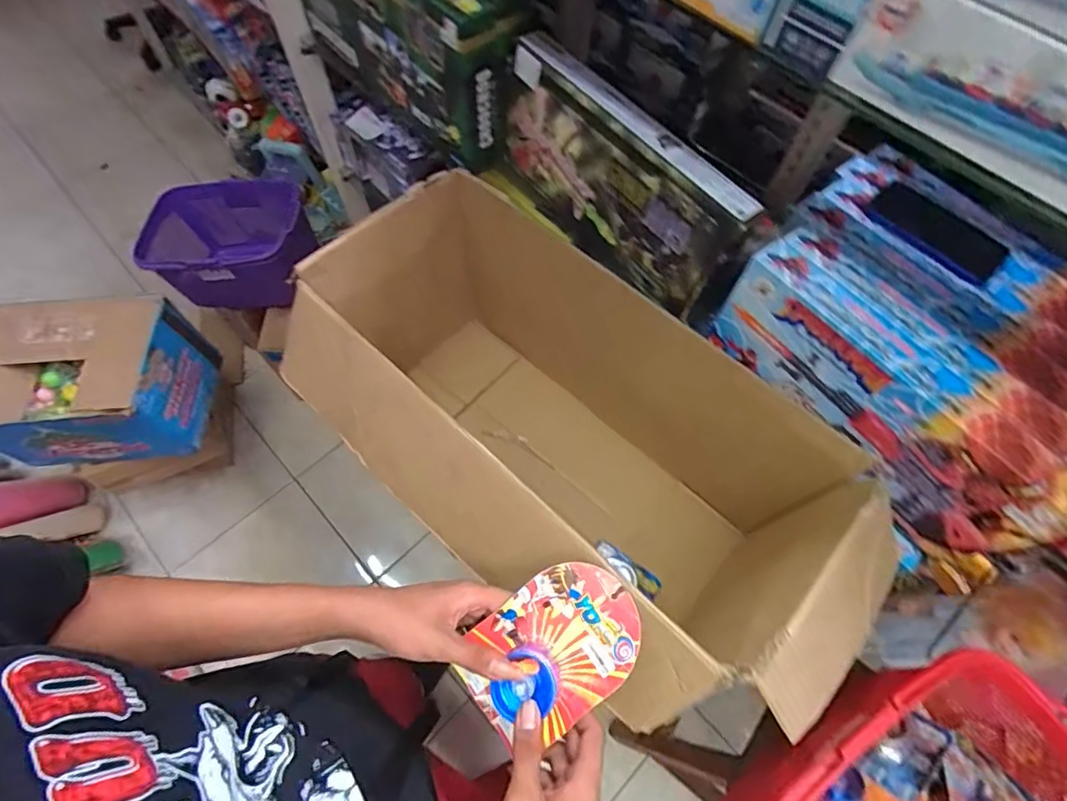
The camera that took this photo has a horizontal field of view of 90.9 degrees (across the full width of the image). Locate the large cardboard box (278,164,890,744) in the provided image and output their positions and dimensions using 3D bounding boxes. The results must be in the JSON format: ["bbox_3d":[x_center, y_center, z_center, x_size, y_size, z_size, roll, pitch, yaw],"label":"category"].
[{"bbox_3d":[0.050,0.078,0.750,0.717,0.379,0.398,40,70,15],"label":"large cardboard box"}]

